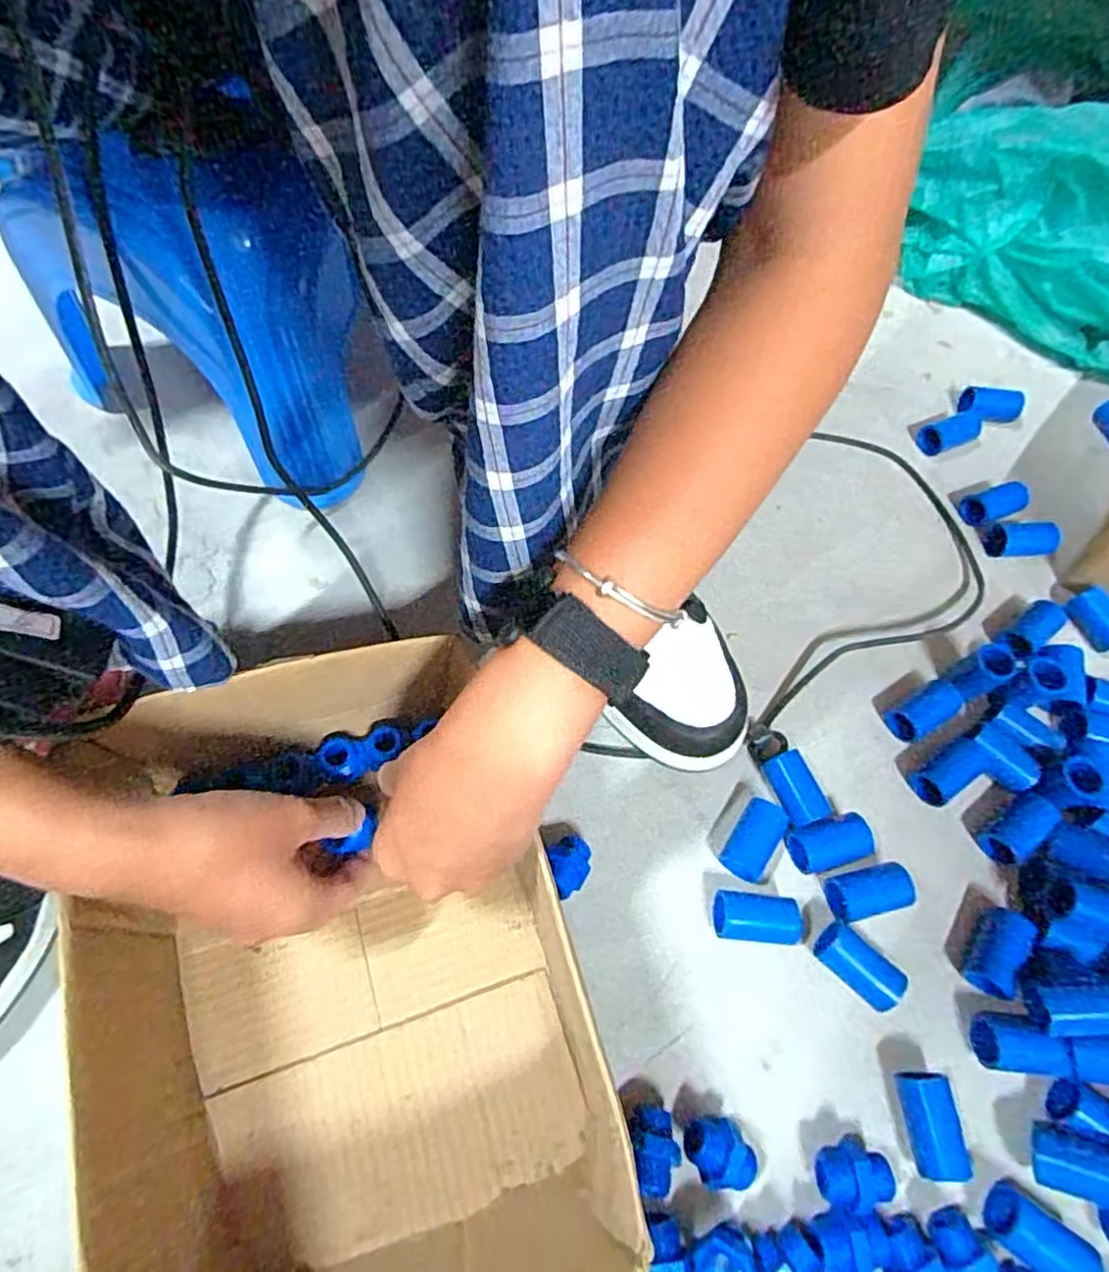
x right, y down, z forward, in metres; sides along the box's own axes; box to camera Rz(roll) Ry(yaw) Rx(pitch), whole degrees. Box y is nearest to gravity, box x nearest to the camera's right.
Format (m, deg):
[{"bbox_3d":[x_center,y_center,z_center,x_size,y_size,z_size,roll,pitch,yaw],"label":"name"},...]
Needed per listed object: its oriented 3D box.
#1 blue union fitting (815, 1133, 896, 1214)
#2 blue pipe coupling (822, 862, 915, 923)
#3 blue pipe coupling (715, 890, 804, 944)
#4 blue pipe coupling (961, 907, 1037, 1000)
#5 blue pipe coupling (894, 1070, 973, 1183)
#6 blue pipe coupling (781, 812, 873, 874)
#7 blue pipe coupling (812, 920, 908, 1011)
[{"bbox_3d":[0.150,0.274,0.349,0.033,0.028,0.026,-6,63,-7],"label":"blue union fitting"},{"bbox_3d":[0.185,0.155,0.412,0.048,0.030,0.027,-11,64,-9],"label":"blue pipe coupling"},{"bbox_3d":[0.116,0.165,0.400,0.046,0.026,0.025,8,63,0],"label":"blue pipe coupling"},{"bbox_3d":[0.259,0.185,0.402,0.020,0.026,0.049,35,66,14],"label":"blue pipe coupling"},{"bbox_3d":[0.199,0.258,0.362,0.023,0.025,0.045,0,63,-4],"label":"blue pipe coupling"},{"bbox_3d":[0.168,0.130,0.424,0.047,0.029,0.028,-8,64,-8],"label":"blue pipe coupling"},{"bbox_3d":[0.174,0.190,0.394,0.050,0.026,0.023,37,67,14],"label":"blue pipe coupling"}]

